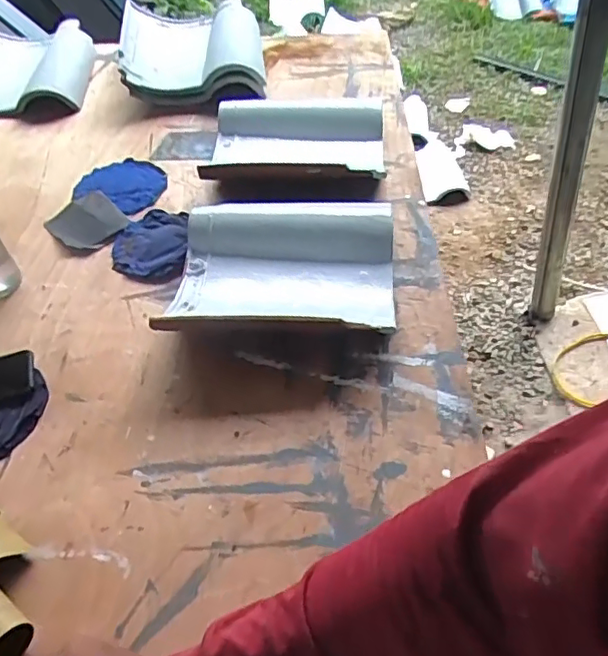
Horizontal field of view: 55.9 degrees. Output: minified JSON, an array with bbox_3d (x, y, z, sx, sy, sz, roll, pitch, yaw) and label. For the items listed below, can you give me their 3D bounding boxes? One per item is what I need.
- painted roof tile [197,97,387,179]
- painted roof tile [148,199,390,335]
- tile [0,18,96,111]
[{"bbox_3d":[-0.011,-0.373,1.086,0.323,0.072,0.306,-3,49,4],"label":"painted roof tile"},{"bbox_3d":[-0.030,-0.095,0.840,0.316,0.090,0.265,-1,49,6],"label":"painted roof tile"},{"bbox_3d":[-0.673,-0.623,1.367,0.321,0.097,0.321,-12,44,2],"label":"tile"}]

